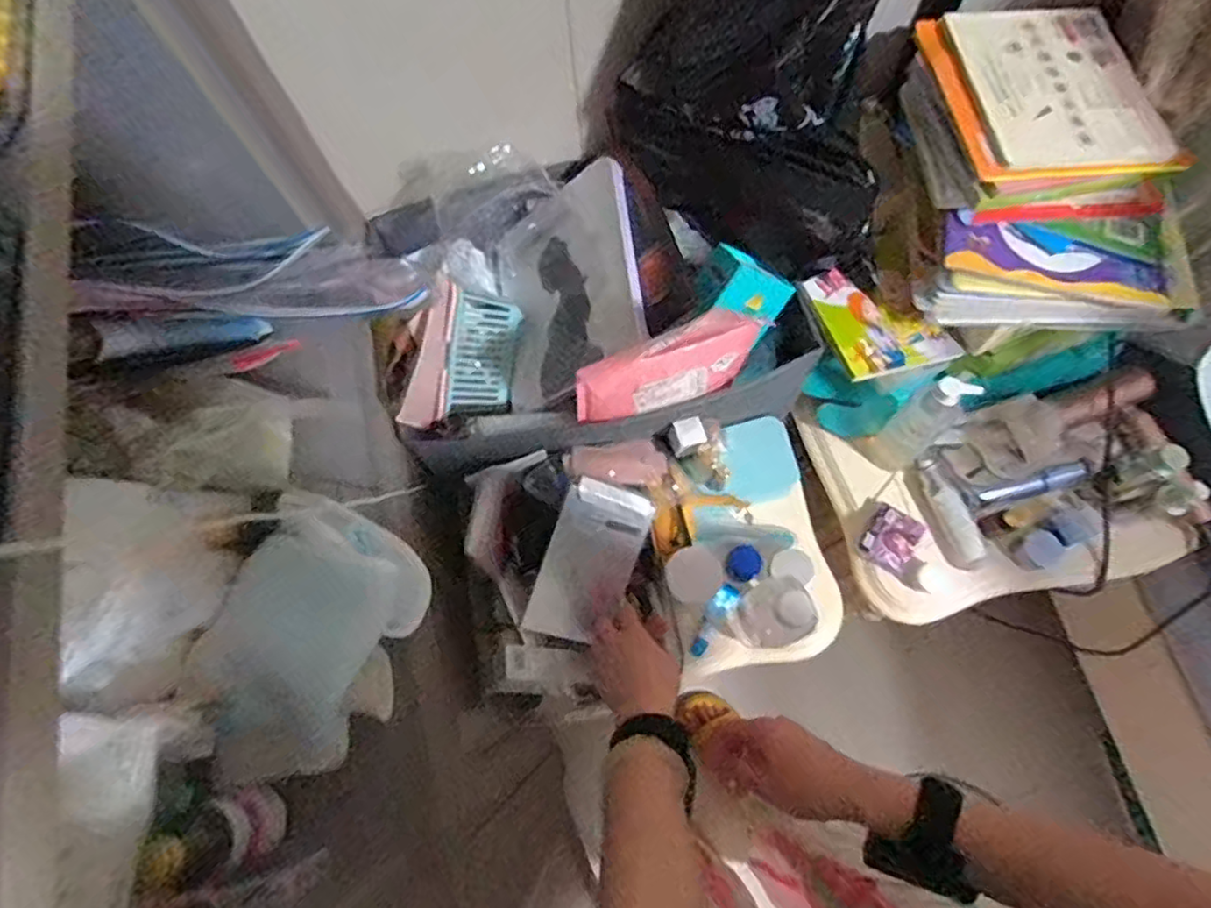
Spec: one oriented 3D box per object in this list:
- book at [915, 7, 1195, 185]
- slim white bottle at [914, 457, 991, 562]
[{"bbox_3d":[0.417,-0.346,0.607,0.190,0.020,0.197,-7,73,0],"label":"book"},{"bbox_3d":[0.409,0.064,0.761,0.028,0.020,0.129,-23,73,-5],"label":"slim white bottle"}]

